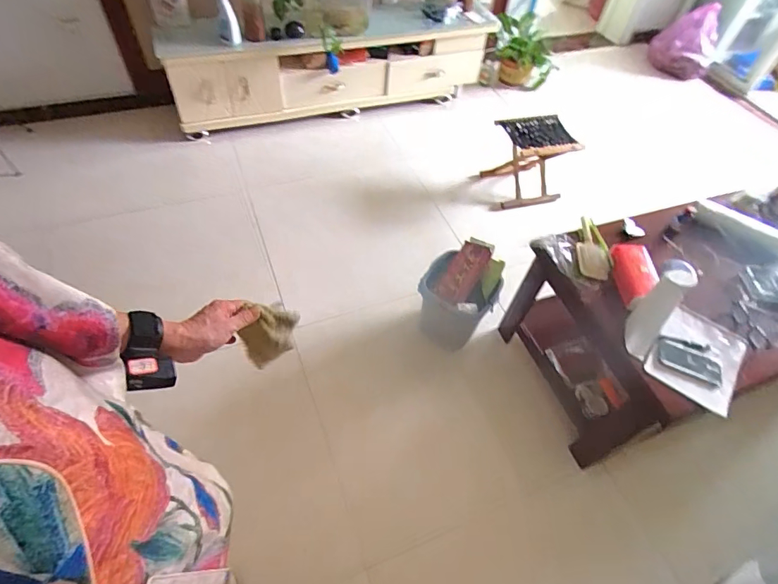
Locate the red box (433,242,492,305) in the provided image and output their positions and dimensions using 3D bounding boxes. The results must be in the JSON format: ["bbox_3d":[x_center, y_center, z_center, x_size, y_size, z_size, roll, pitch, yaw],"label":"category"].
[{"bbox_3d":[0.246,-0.063,1.464,0.122,0.037,0.218,31,90,29],"label":"red box"}]

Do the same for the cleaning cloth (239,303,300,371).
[{"bbox_3d":[-0.179,0.067,0.672,0.081,0.100,0.049,-2,52,-6],"label":"cleaning cloth"}]

